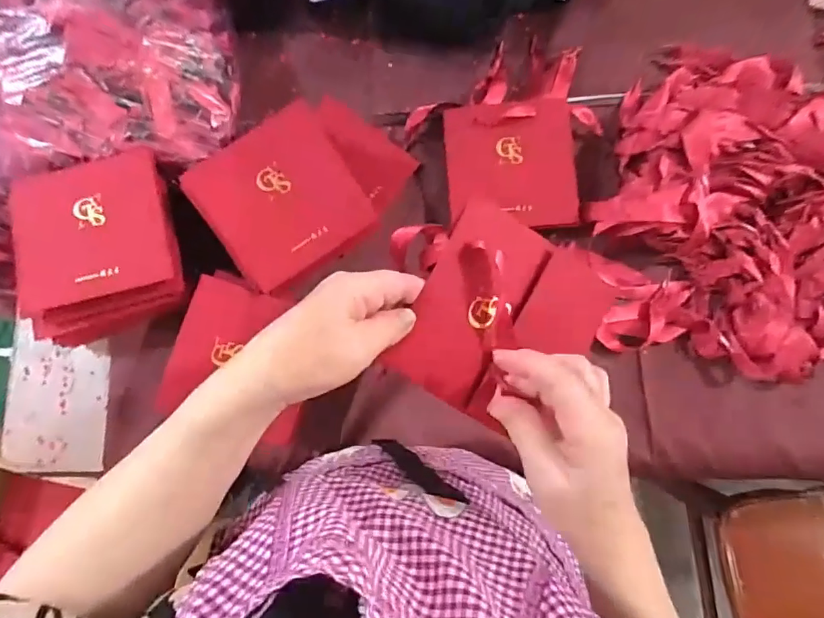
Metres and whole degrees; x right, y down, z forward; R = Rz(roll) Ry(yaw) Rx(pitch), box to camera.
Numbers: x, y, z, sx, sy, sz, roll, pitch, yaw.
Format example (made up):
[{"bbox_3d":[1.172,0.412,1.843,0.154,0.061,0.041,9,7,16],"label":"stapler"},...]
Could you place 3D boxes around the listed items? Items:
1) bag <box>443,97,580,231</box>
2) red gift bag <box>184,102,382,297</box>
[{"bbox_3d":[0.113,-0.163,0.555,0.142,0.020,0.146,-4,88,4],"label":"bag"},{"bbox_3d":[-0.130,-0.110,0.498,0.148,0.023,0.143,-32,100,4],"label":"red gift bag"}]

